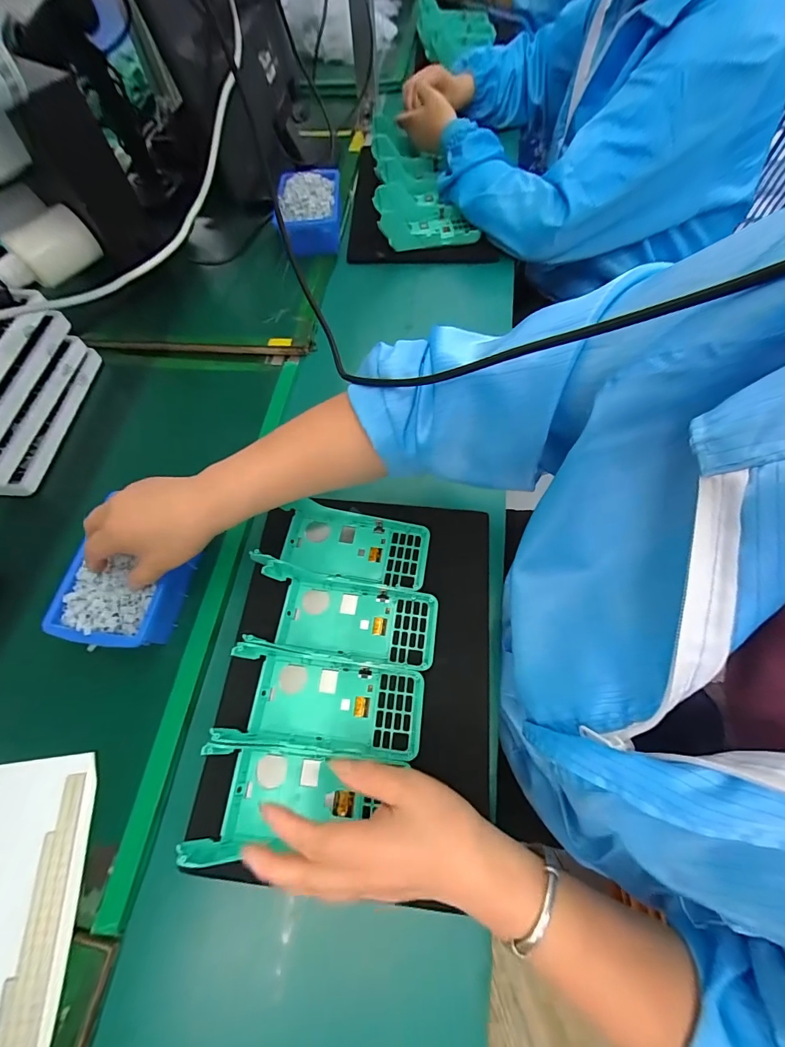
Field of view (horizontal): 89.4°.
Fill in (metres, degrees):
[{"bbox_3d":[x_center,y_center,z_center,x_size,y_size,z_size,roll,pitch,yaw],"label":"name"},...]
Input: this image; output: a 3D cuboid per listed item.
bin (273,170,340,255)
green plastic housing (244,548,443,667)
[{"bbox_3d":[-0.137,-0.517,0.654,0.100,0.060,0.159,-2,63,0],"label":"bin"},{"bbox_3d":[-0.045,0.084,0.380,0.175,0.053,0.078,8,64,5],"label":"green plastic housing"}]

